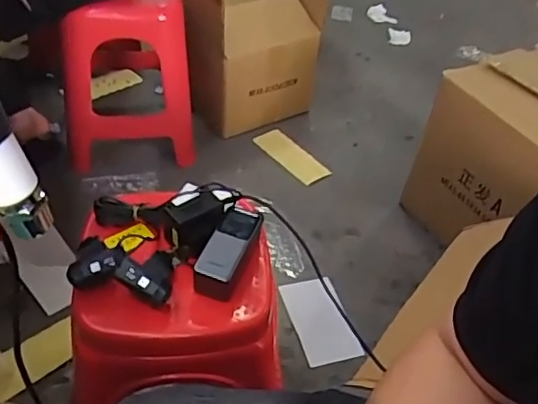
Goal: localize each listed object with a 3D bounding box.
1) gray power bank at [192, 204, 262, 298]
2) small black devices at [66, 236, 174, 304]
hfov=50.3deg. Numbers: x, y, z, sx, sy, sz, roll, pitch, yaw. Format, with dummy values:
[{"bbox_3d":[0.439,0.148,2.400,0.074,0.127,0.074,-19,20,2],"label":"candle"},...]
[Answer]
[{"bbox_3d":[-0.055,0.062,0.795,0.052,0.050,0.143,16,43,9],"label":"gray power bank"},{"bbox_3d":[-0.191,0.081,0.757,0.132,0.046,0.089,9,43,1],"label":"small black devices"}]

